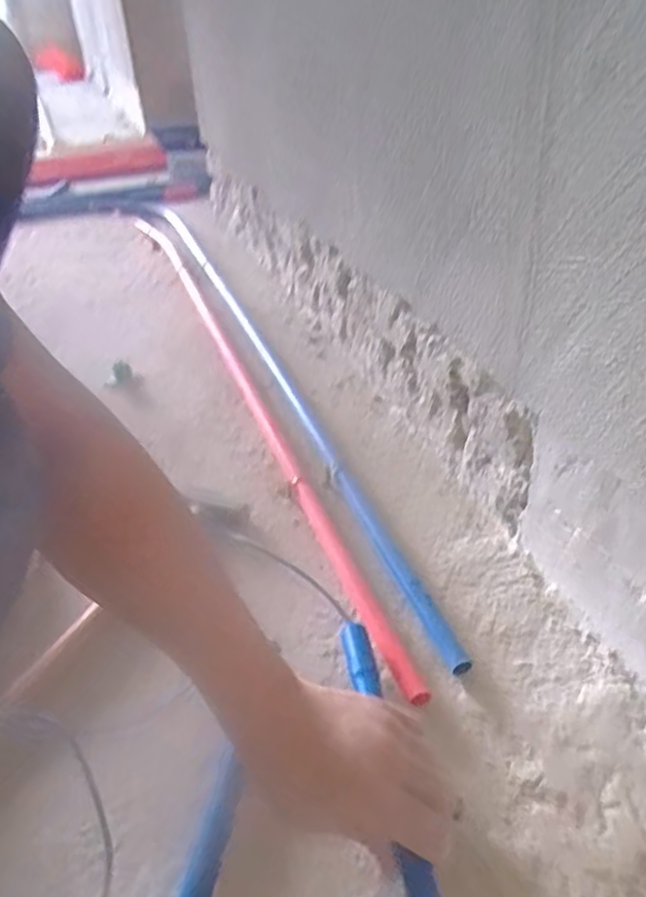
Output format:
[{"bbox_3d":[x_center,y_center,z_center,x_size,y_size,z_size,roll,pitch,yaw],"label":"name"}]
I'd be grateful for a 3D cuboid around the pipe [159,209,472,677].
[{"bbox_3d":[-0.123,-0.187,1.090,0.028,0.023,1.368,-14,36,-14],"label":"pipe"}]

